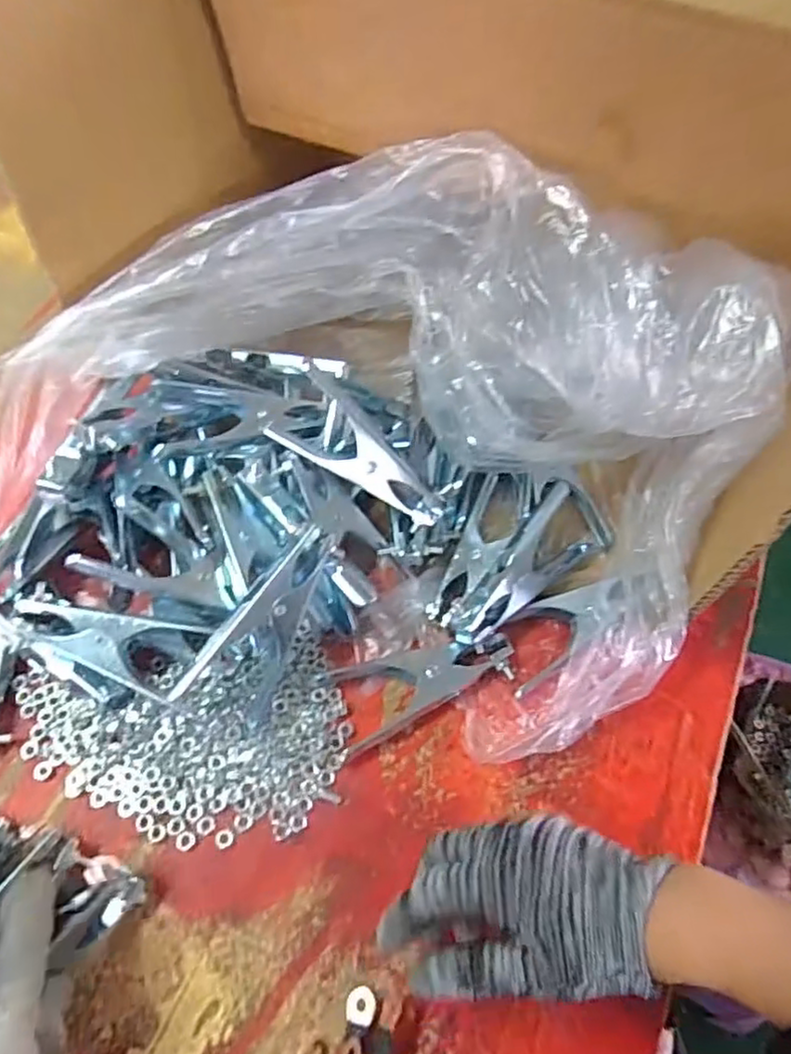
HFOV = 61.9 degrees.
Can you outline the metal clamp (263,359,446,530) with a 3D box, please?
[{"bbox_3d":[-0.023,-0.045,0.454,0.133,0.031,0.045,42,62,-11],"label":"metal clamp"}]

